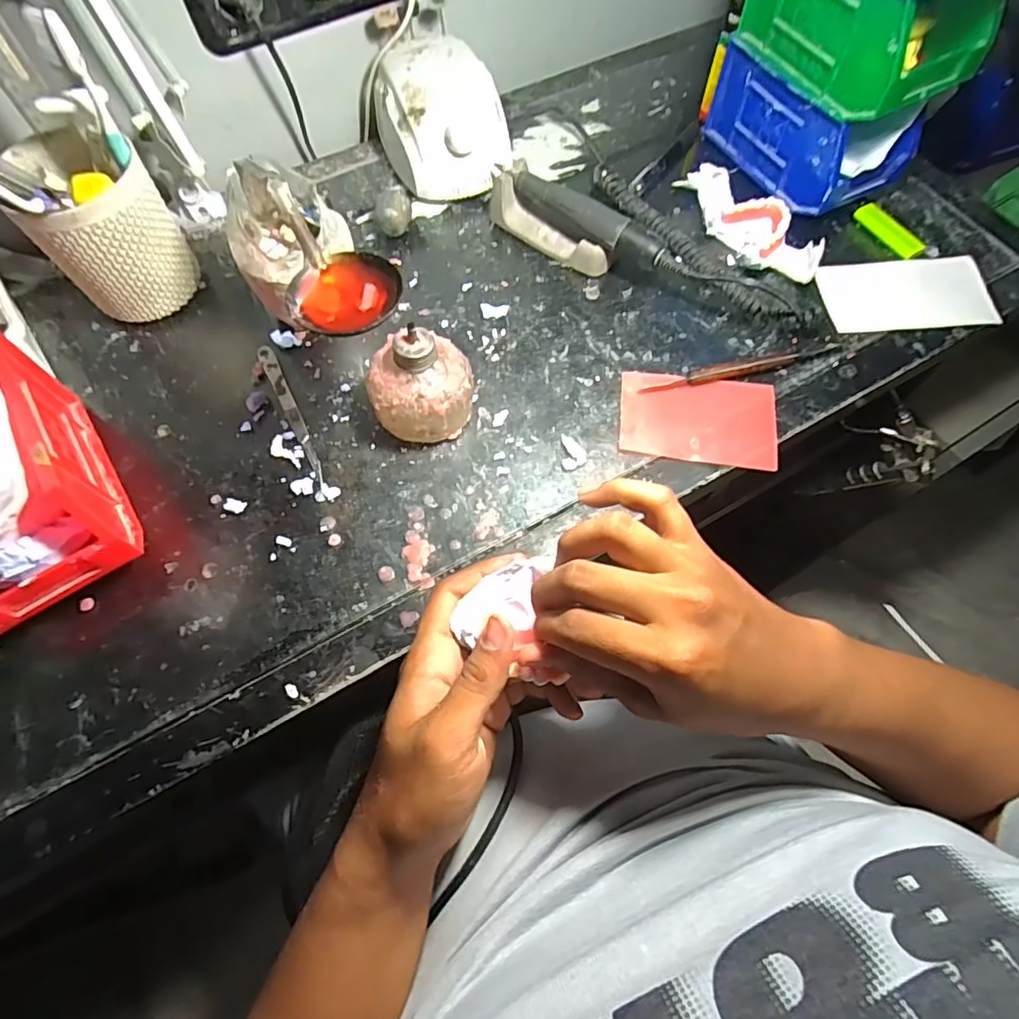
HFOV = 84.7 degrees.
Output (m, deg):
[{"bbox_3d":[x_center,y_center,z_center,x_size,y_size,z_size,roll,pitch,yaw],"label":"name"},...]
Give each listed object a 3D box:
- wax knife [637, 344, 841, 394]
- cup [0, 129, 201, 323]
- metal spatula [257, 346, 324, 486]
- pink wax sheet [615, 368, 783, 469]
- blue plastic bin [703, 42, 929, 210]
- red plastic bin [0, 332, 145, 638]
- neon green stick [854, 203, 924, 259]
[{"bbox_3d":[0.187,-0.115,0.449,0.166,0.012,0.012,-13,67,-6],"label":"wax knife"},{"bbox_3d":[-0.315,-0.221,0.447,0.090,0.111,0.098,-27,69,-12],"label":"cup"},{"bbox_3d":[-0.171,-0.077,0.438,0.012,0.005,0.137,-26,69,-12],"label":"metal spatula"},{"bbox_3d":[0.148,-0.073,0.439,0.119,0.006,0.076,9,66,4],"label":"pink wax sheet"},{"bbox_3d":[0.280,-0.362,0.528,0.094,0.081,0.173,-27,69,-12],"label":"blue plastic bin"},{"bbox_3d":[-0.333,-0.016,0.367,0.102,0.089,0.171,-33,70,-14],"label":"red plastic bin"},{"bbox_3d":[0.352,-0.259,0.517,0.018,0.018,0.072,-21,68,-10],"label":"neon green stick"}]

